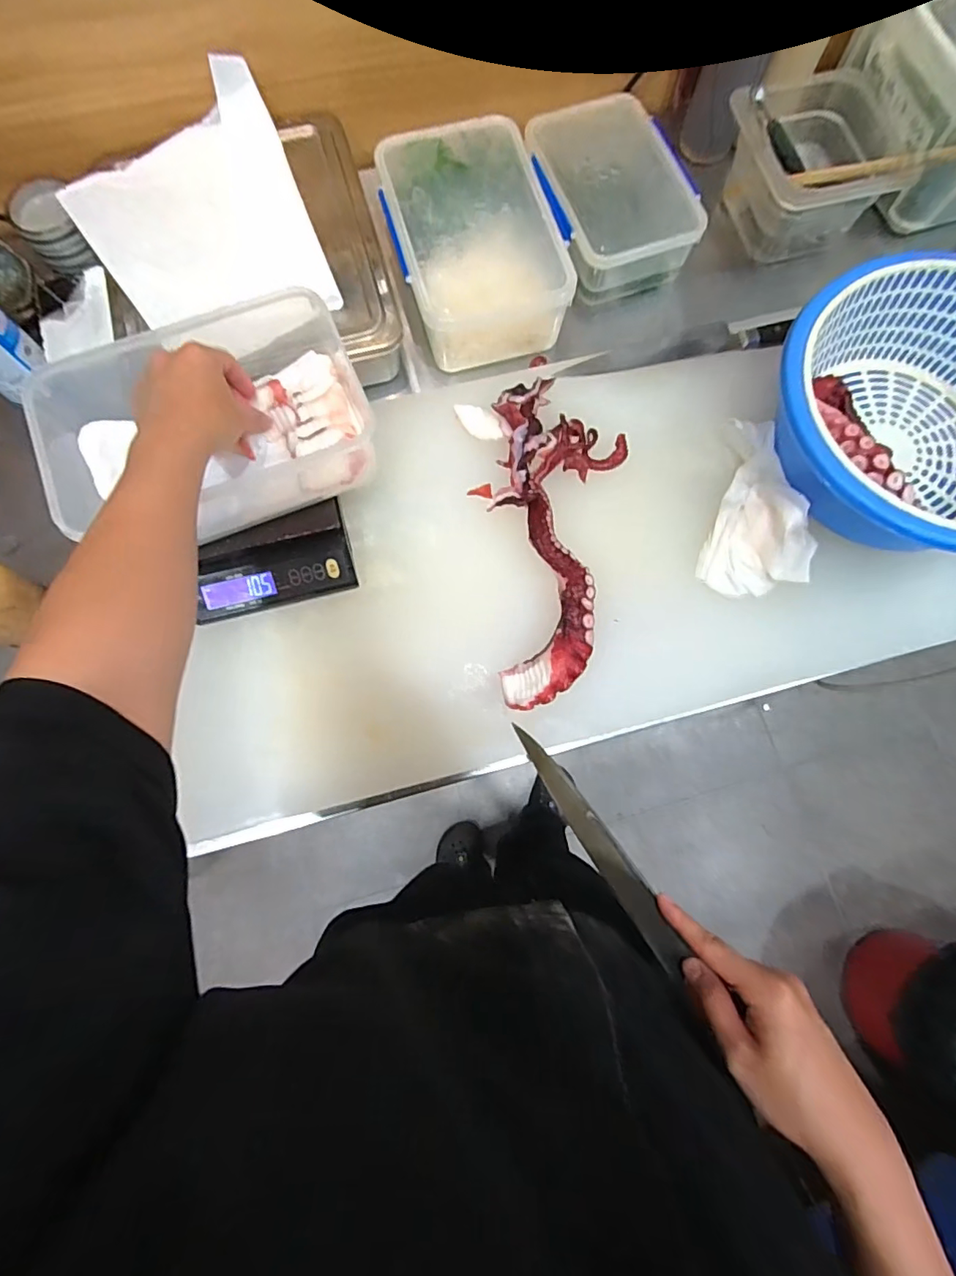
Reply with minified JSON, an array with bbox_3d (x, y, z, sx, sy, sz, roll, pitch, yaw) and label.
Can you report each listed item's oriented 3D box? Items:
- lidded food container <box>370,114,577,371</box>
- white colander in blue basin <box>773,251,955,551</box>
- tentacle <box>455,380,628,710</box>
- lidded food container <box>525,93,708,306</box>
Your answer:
[{"bbox_3d":[-0.010,-0.431,0.564,0.157,0.072,0.241,-16,84,-4],"label":"lidded food container"},{"bbox_3d":[0.404,-0.195,0.473,0.255,0.129,0.269,-21,77,-5],"label":"white colander in blue basin"},{"bbox_3d":[0.080,-0.108,0.498,0.159,0.043,0.328,-8,83,-3],"label":"tentacle"},{"bbox_3d":[0.140,-0.493,0.587,0.150,0.069,0.199,-20,77,-5],"label":"lidded food container"}]

